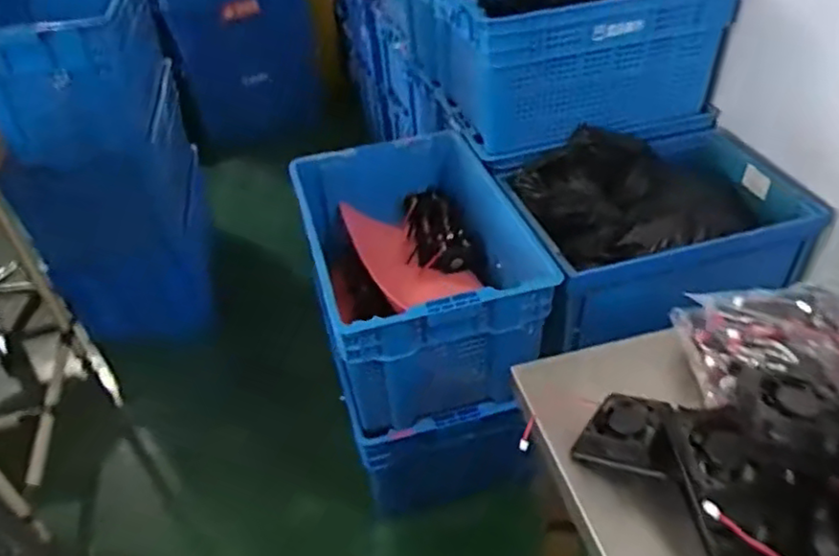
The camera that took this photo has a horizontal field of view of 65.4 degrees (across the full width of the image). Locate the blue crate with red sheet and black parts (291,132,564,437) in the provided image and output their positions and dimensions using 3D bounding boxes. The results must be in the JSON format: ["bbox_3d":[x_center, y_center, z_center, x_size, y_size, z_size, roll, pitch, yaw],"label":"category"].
[{"bbox_3d":[0.006,-0.020,1.367,0.433,0.297,0.568,-14,40,-11],"label":"blue crate with red sheet and black parts"}]

